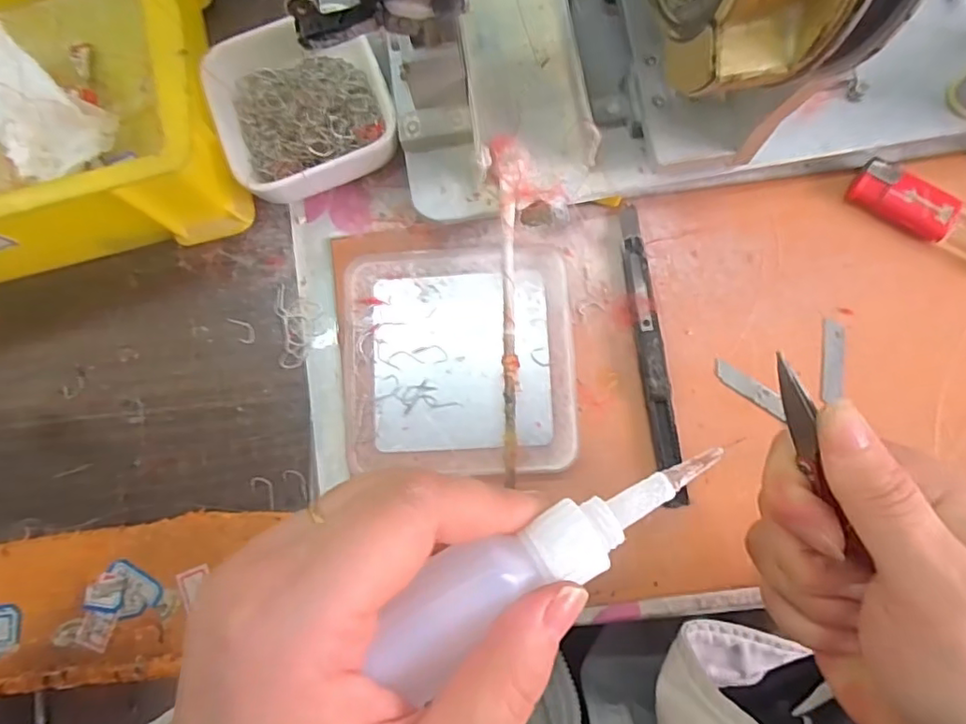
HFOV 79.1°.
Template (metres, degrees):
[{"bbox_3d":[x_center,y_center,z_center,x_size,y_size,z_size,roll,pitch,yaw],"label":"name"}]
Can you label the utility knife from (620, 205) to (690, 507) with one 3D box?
[{"bbox_3d":[0.079,-0.005,0.274,0.012,0.010,0.140,-7,81,1],"label":"utility knife"}]

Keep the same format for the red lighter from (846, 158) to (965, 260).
[{"bbox_3d":[0.213,-0.067,0.272,0.081,0.008,0.023,32,84,7],"label":"red lighter"}]

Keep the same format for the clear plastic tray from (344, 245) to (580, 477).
[{"bbox_3d":[-0.012,-0.002,0.278,0.107,0.011,0.106,-3,81,2],"label":"clear plastic tray"}]

